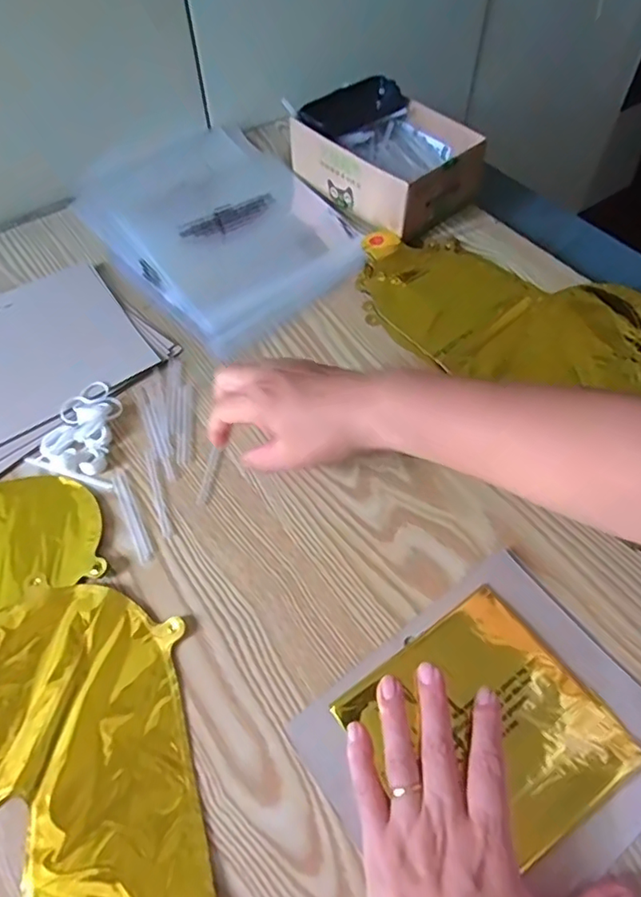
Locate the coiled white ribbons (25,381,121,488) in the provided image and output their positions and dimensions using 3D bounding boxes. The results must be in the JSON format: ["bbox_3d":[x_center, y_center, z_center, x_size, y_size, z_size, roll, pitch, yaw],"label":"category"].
[{"bbox_3d":[-0.189,-0.015,0.464,0.071,0.012,0.085,15,59,10],"label":"coiled white ribbons"}]

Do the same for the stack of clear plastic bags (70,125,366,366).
[{"bbox_3d":[-0.109,-0.248,0.613,0.228,0.014,0.316,-33,63,-19],"label":"stack of clear plastic bags"}]

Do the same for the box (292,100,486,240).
[{"bbox_3d":[0.070,-0.318,0.618,0.131,0.067,0.188,-37,64,-21],"label":"box"}]

